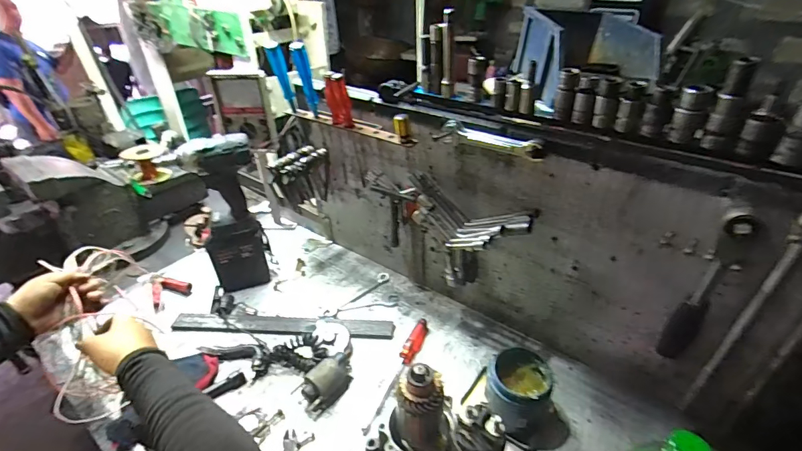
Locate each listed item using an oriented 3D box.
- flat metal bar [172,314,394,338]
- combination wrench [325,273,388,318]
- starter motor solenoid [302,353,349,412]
[{"bbox_3d":[-0.230,0.193,0.793,0.432,0.011,0.049,2,34,5],"label":"flat metal bar"},{"bbox_3d":[-0.091,0.149,0.866,0.026,0.011,0.171,28,43,34],"label":"combination wrench"},{"bbox_3d":[-0.123,0.256,0.668,0.051,0.048,0.094,18,39,26],"label":"starter motor solenoid"}]

